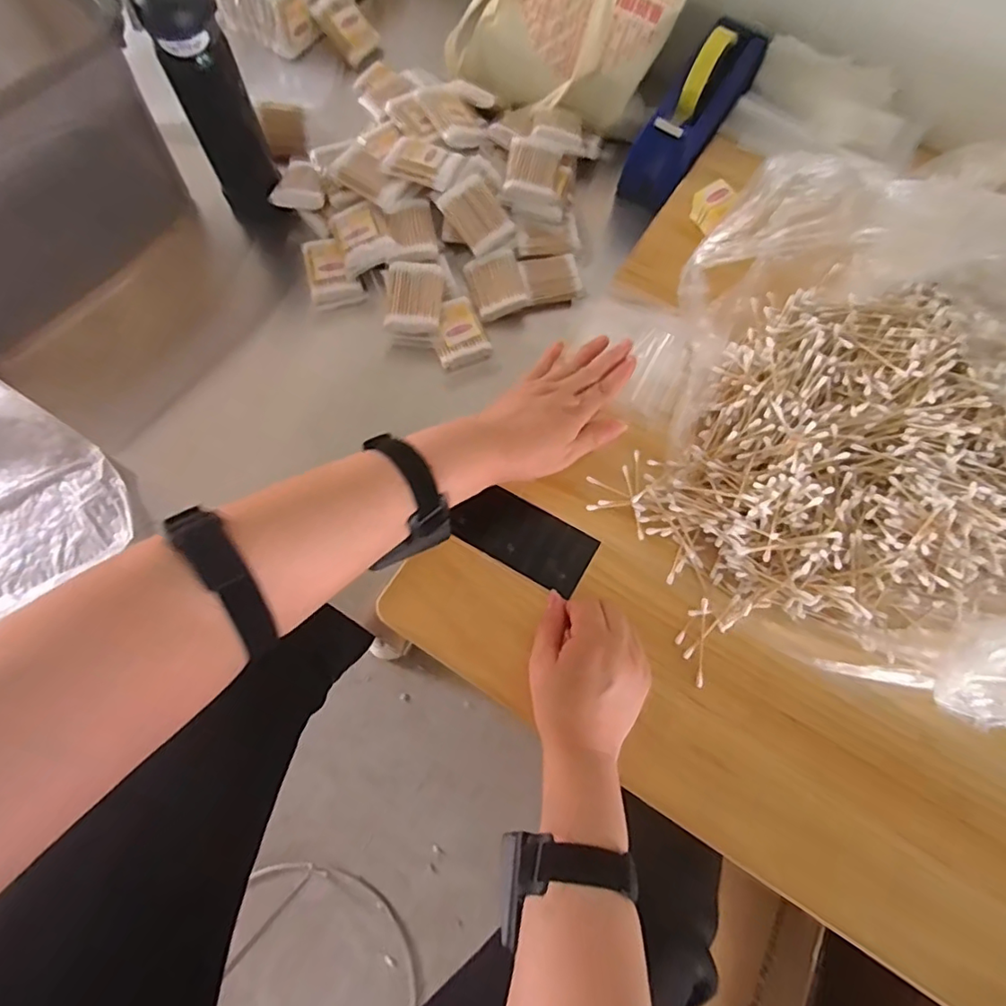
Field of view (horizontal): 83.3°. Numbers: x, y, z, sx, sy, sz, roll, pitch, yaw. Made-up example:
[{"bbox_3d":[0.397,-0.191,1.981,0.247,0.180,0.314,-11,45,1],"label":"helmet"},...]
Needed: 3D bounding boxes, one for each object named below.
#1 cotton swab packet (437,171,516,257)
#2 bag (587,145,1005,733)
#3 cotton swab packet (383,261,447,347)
[{"bbox_3d":[-0.028,-0.321,0.630,0.056,0.015,0.077,-40,109,1],"label":"cotton swab packet"},{"bbox_3d":[0.432,-0.077,0.486,0.681,0.125,0.478,-7,72,-4],"label":"bag"},{"bbox_3d":[-0.093,-0.219,0.620,0.068,0.026,0.090,5,83,-7],"label":"cotton swab packet"}]

